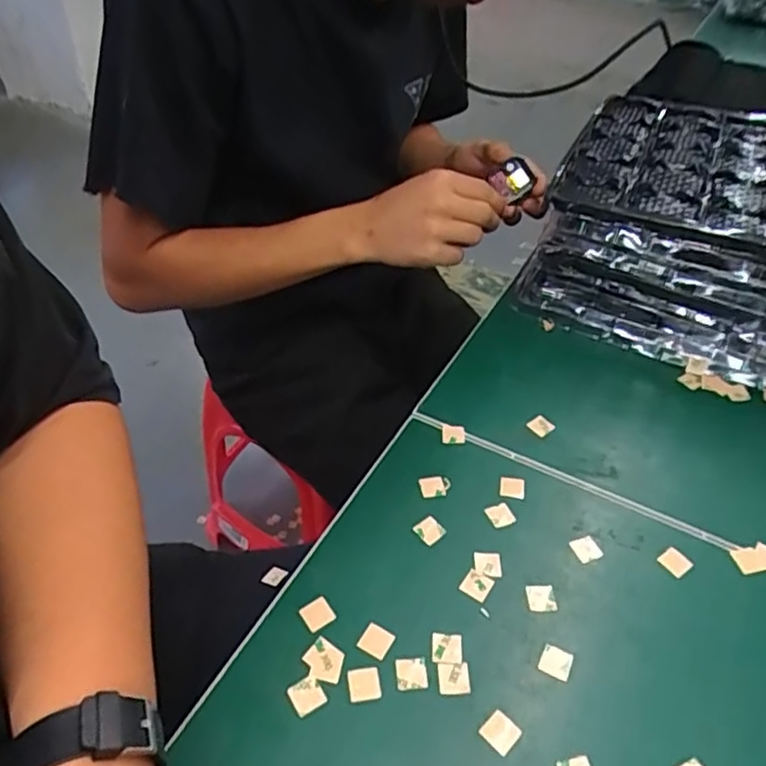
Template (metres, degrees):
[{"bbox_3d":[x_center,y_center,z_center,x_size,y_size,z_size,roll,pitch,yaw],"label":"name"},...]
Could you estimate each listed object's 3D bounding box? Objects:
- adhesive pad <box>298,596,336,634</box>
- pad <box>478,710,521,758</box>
[{"bbox_3d":[-0.036,0.127,0.350,0.016,0.004,0.016,-25,50,-27],"label":"adhesive pad"},{"bbox_3d":[0.057,0.169,0.308,0.016,0.004,0.015,34,51,28],"label":"pad"}]

